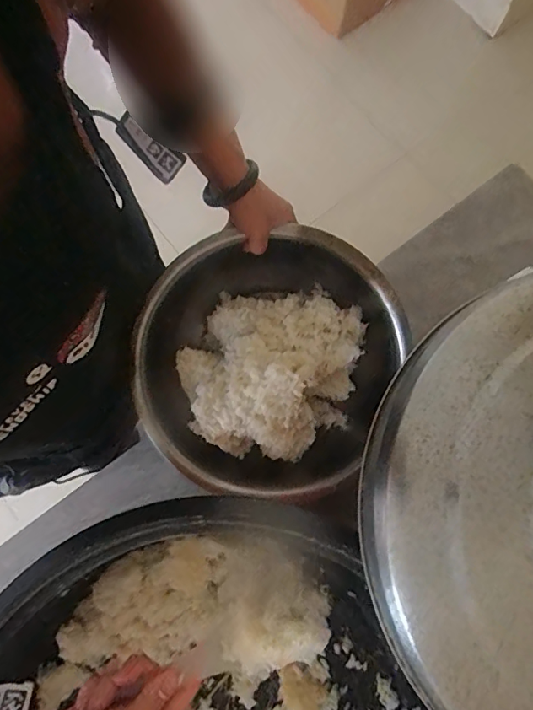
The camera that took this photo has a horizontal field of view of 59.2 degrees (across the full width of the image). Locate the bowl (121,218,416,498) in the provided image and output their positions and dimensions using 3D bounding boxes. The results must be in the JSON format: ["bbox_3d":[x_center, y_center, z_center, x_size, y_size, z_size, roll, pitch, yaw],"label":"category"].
[{"bbox_3d":[0.001,0.009,0.625,0.340,0.167,0.307,-42,82,-9],"label":"bowl"}]

